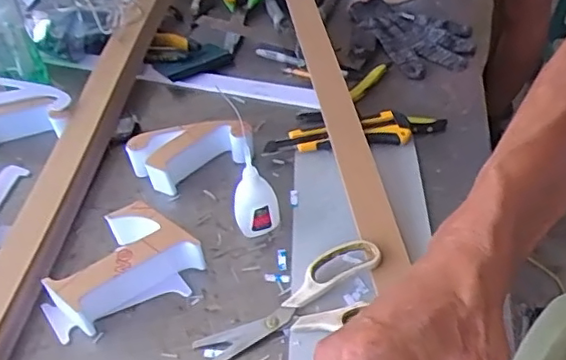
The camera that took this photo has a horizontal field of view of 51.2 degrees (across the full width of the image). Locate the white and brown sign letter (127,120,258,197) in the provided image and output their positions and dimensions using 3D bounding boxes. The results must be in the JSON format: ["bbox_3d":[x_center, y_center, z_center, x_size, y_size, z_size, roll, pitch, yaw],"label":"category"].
[{"bbox_3d":[-0.102,-0.028,0.674,0.136,0.047,0.065,-15,46,-8],"label":"white and brown sign letter"}]

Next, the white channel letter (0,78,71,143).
[{"bbox_3d":[-0.326,-0.082,0.741,0.138,0.051,0.081,-1,46,6],"label":"white channel letter"}]

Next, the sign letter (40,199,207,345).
[{"bbox_3d":[-0.158,0.081,0.567,0.149,0.049,0.094,-21,47,-14],"label":"sign letter"}]

